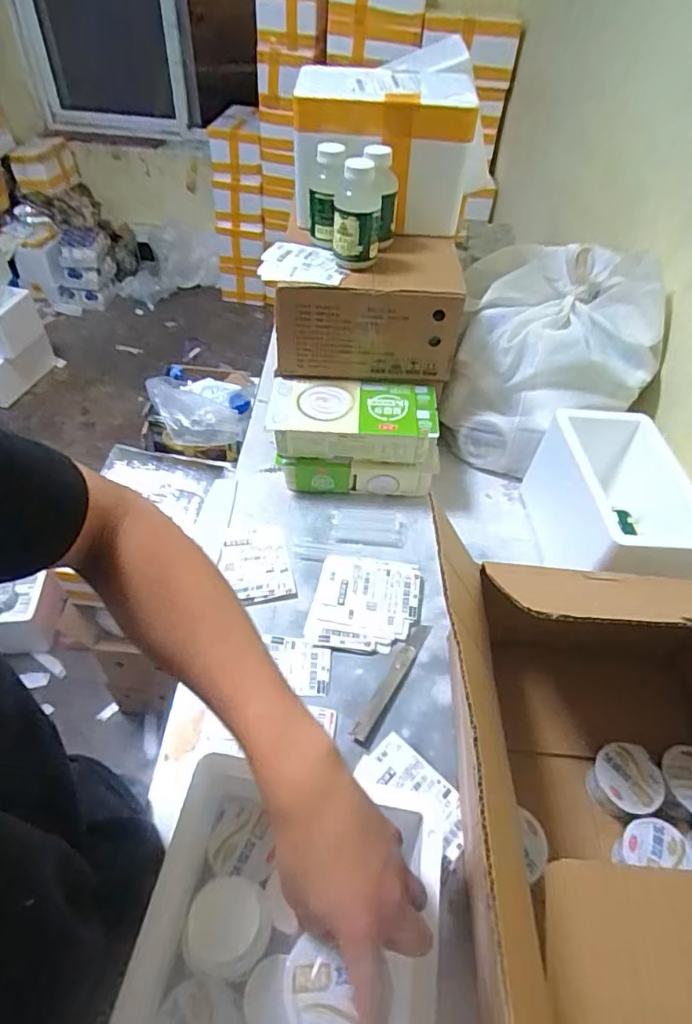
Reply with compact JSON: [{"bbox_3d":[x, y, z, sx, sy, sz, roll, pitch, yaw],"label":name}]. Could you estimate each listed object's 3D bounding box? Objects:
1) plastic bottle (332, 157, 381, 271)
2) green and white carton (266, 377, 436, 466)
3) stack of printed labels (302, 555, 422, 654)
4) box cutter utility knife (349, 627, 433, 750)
[{"bbox_3d":[0.015,-0.403,0.762,0.064,0.124,0.057,6,48,1],"label":"plastic bottle"},{"bbox_3d":[0.009,-0.139,0.856,0.245,0.071,0.117,5,48,1],"label":"green and white carton"},{"bbox_3d":[0.027,0.122,0.761,0.140,0.021,0.139,9,48,4],"label":"stack of printed labels"},{"bbox_3d":[0.057,0.207,0.689,0.024,0.004,0.177,27,53,15],"label":"box cutter utility knife"}]

